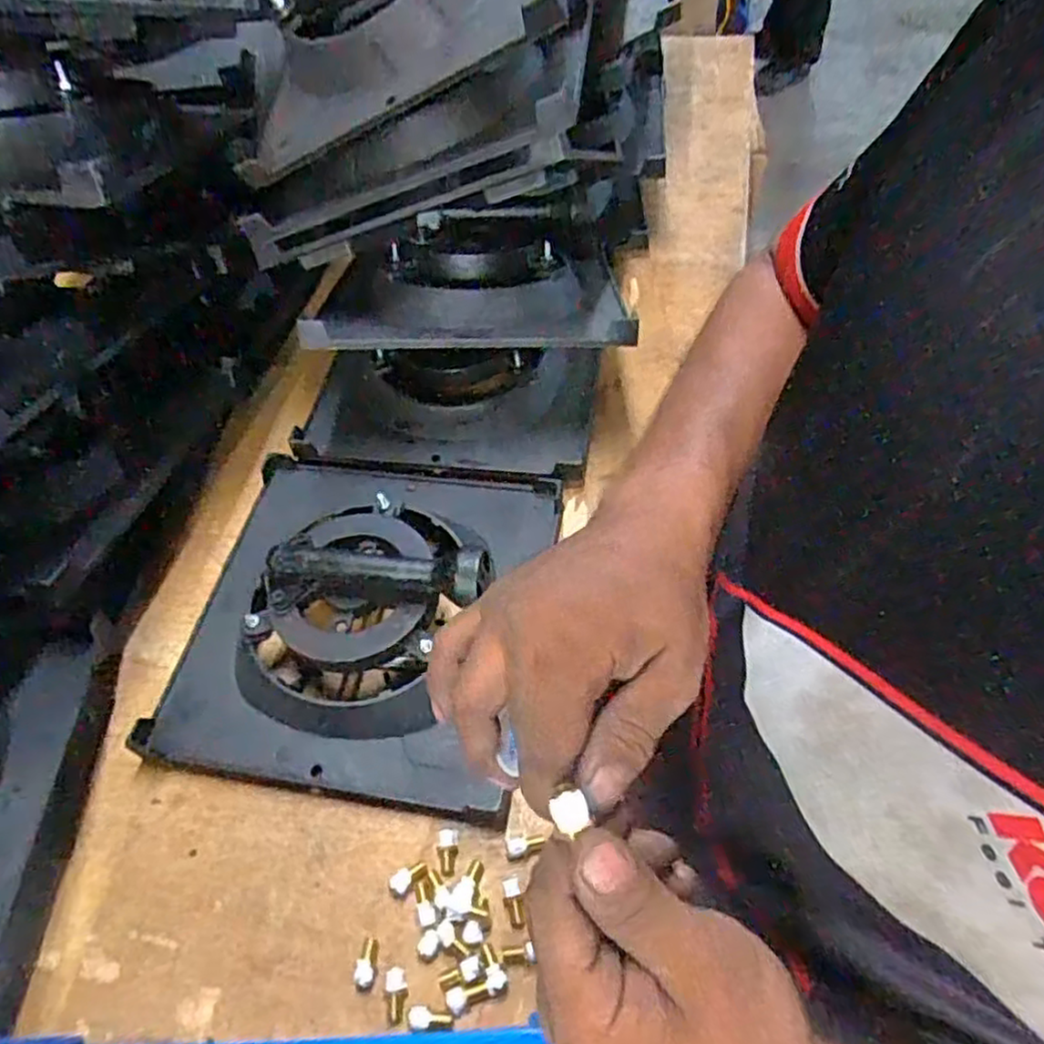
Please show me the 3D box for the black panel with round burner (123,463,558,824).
[{"bbox_3d":[-0.138,0.055,0.588,0.296,0.096,0.304,6,56,9],"label":"black panel with round burner"}]

